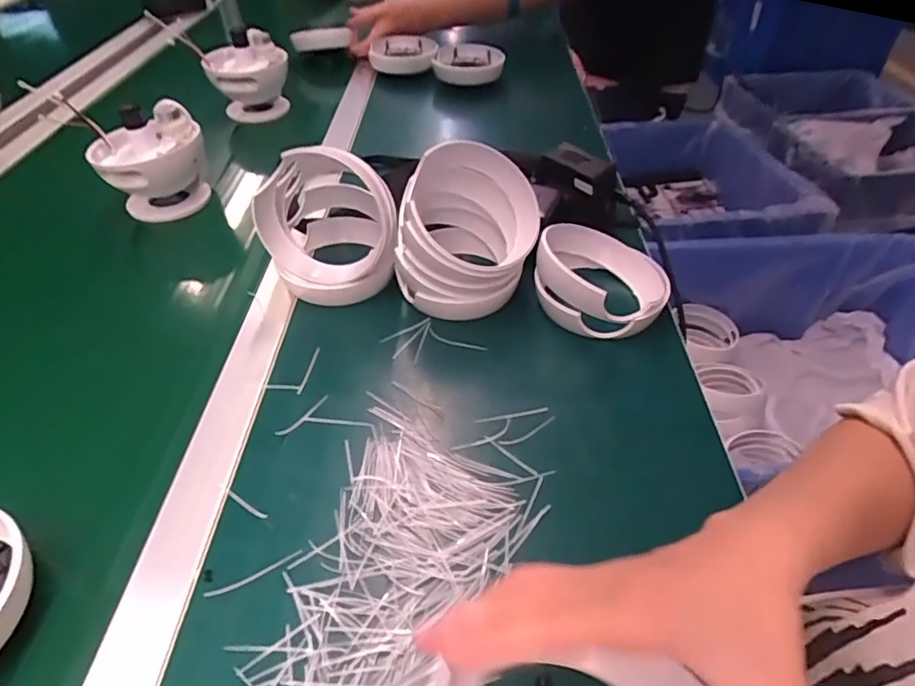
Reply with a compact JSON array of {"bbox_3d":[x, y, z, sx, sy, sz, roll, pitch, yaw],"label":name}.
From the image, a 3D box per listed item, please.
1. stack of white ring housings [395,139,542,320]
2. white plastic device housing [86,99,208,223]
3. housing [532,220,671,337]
[{"bbox_3d":[0.008,-0.095,0.491,0.117,0.113,0.120,9,45,11],"label":"stack of white ring housings"},{"bbox_3d":[-0.342,-0.199,0.632,0.113,0.105,0.091,-23,48,-21],"label":"white plastic device housing"},{"bbox_3d":[0.128,-0.063,0.494,0.109,0.069,0.112,-1,44,1],"label":"housing"}]

